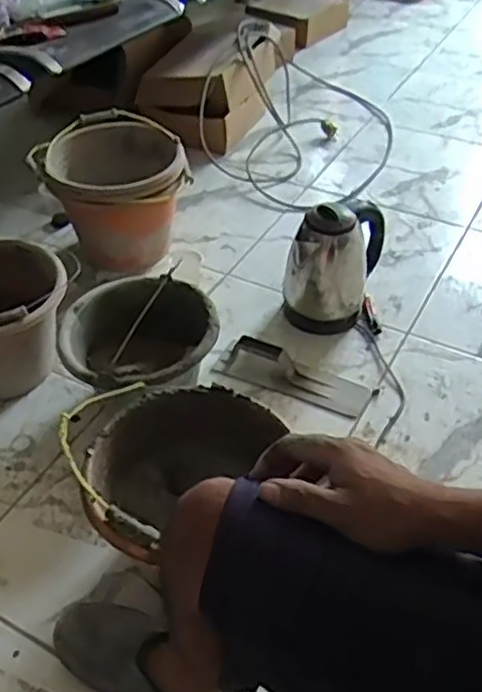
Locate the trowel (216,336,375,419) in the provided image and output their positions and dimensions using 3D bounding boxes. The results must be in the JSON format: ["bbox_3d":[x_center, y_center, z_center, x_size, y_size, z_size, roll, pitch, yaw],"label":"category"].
[{"bbox_3d":[0.088,0.040,1.232,0.278,0.057,0.088,20,47,22],"label":"trowel"}]

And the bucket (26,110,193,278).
[{"bbox_3d":[-0.261,-0.305,1.461,0.289,0.239,0.275,-1,42,1],"label":"bucket"}]

